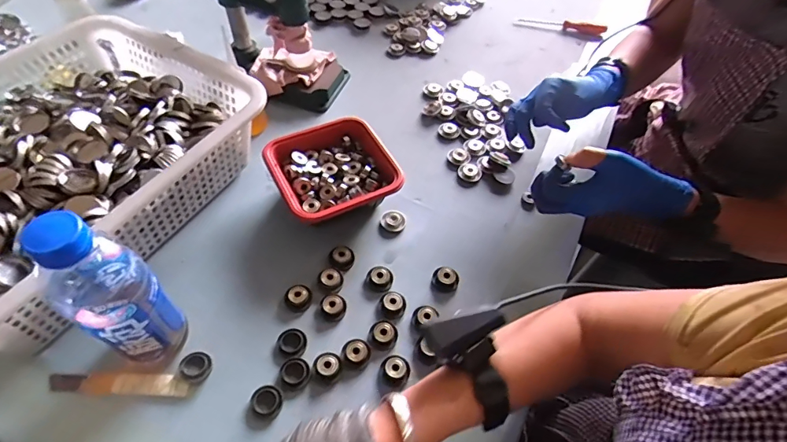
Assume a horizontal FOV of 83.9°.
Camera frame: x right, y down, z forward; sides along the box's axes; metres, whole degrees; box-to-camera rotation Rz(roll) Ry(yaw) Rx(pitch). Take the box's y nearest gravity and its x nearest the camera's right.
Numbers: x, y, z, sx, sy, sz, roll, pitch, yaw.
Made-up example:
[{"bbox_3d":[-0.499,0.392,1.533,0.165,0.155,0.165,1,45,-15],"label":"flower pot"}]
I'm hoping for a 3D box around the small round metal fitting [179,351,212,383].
[{"bbox_3d":[-0.210,0.154,0.464,0.033,0.011,0.031,2,53,-2],"label":"small round metal fitting"}]

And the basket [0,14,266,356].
[{"bbox_3d":[-0.405,-0.071,0.527,0.331,0.101,0.426,30,58,16],"label":"basket"}]

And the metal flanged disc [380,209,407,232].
[{"bbox_3d":[0.000,-0.002,0.598,0.034,0.011,0.033,3,53,-2],"label":"metal flanged disc"}]

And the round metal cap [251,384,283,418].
[{"bbox_3d":[-0.130,0.183,0.448,0.028,0.009,0.033,-37,64,-27],"label":"round metal cap"}]

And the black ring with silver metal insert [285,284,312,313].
[{"bbox_3d":[-0.112,0.089,0.516,0.029,0.013,0.033,7,53,2],"label":"black ring with silver metal insert"}]

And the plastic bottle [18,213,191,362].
[{"bbox_3d":[-0.245,0.071,0.394,0.062,0.210,0.059,-20,57,-18],"label":"plastic bottle"}]

